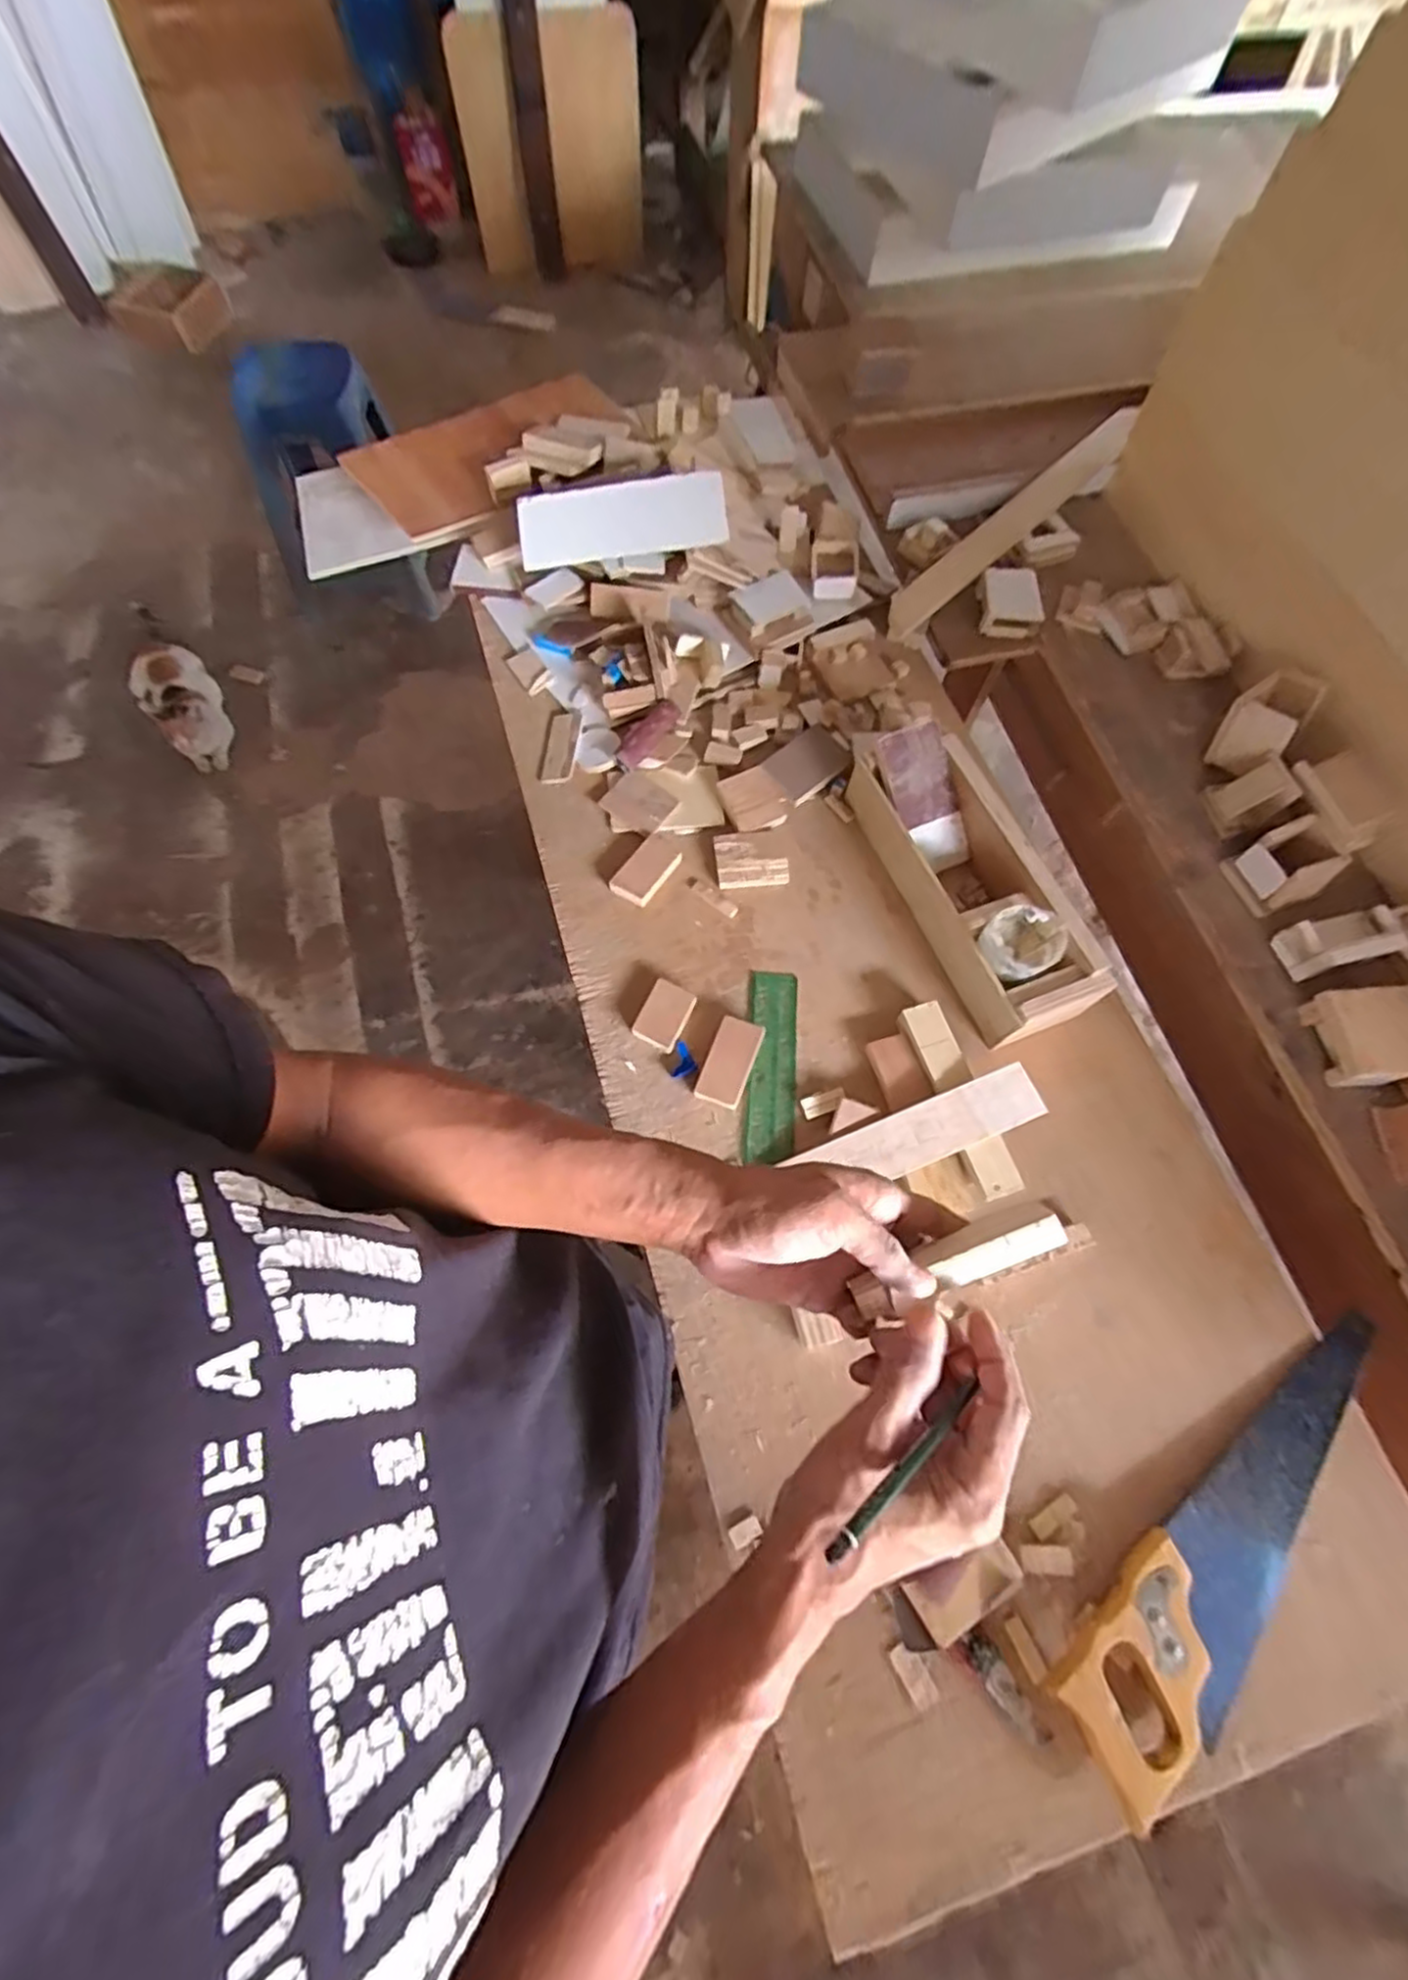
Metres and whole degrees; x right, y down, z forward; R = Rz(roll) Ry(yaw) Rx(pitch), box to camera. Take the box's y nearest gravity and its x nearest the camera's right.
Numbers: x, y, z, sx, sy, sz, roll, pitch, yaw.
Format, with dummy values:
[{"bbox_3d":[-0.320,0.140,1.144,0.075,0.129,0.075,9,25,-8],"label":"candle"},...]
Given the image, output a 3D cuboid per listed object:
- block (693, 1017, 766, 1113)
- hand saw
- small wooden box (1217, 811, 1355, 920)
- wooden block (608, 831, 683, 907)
[{"bbox_3d":[0.024,0.068,0.693,0.043,0.015,0.082,20,68,7],"label":"block"},{"bbox_3d":[0.426,0.421,0.559,0.396,0.026,0.104,-34,72,-14],"label":"hand saw"},{"bbox_3d":[0.594,-0.126,0.746,0.079,0.055,0.076,-19,69,-9],"label":"small wooden box"},{"bbox_3d":[-0.059,-0.129,0.777,0.046,0.014,0.084,31,70,11],"label":"wooden block"}]

